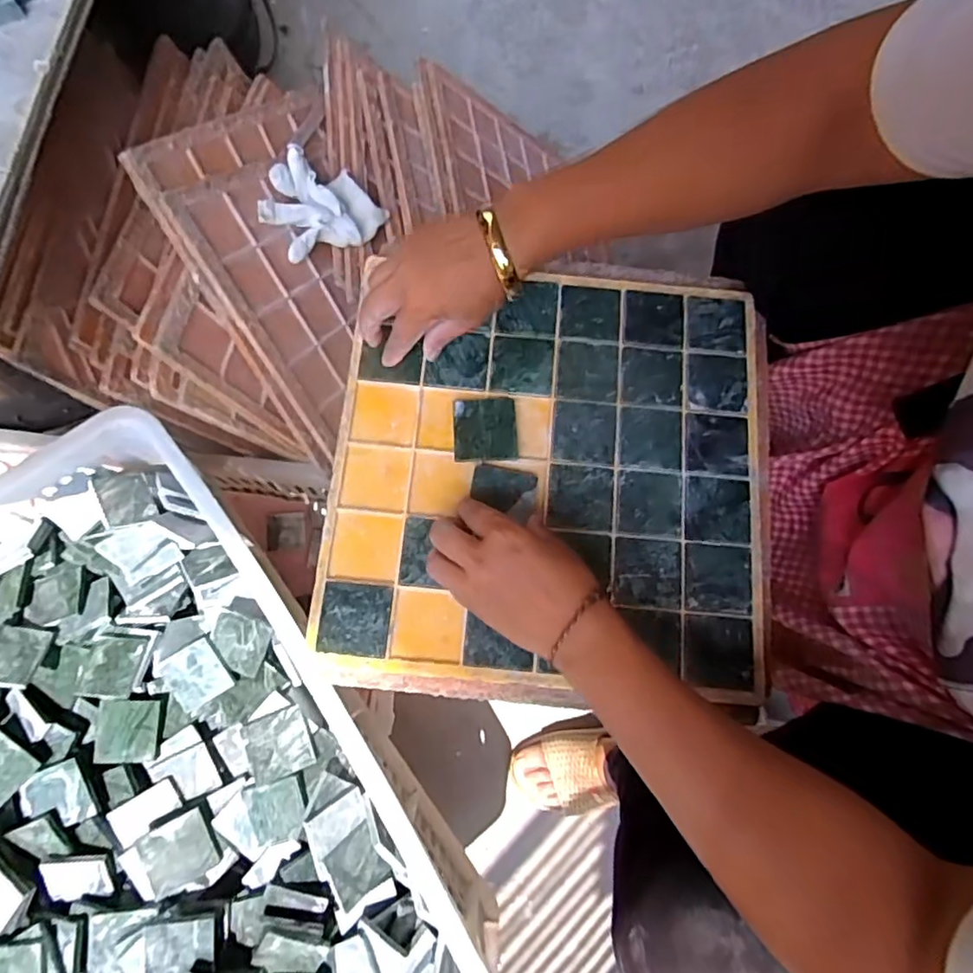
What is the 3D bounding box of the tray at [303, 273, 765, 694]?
[{"bbox_3d":[0.056,-0.010,0.460,0.334,0.021,0.326,4,75,-1],"label":"tray"}]

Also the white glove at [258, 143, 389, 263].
[{"bbox_3d":[-0.163,-0.281,0.590,0.117,0.051,0.088,-24,77,-7],"label":"white glove"}]

